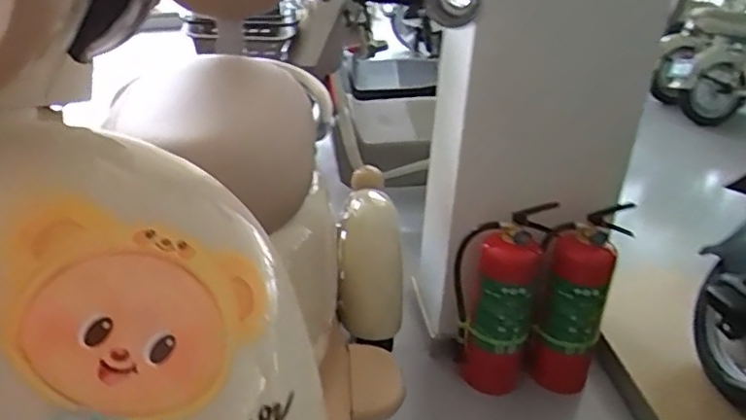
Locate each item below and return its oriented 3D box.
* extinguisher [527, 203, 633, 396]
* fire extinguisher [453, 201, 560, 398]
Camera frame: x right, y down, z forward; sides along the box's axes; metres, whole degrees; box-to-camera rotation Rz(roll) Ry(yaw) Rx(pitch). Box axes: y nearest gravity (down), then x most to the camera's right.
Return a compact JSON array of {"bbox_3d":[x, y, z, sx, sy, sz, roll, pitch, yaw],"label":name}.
[{"bbox_3d":[0.424,0.190,1.258,0.123,0.402,0.117,21,32,32],"label":"extinguisher"},{"bbox_3d":[0.255,0.208,1.259,0.170,0.416,0.105,8,27,10],"label":"fire extinguisher"}]

